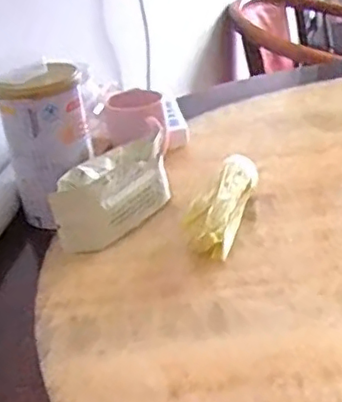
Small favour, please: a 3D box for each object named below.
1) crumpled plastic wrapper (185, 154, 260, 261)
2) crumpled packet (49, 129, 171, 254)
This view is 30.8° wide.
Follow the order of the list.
[{"bbox_3d":[0.060,0.001,0.710,0.051,0.051,0.182,4,29,20],"label":"crumpled plastic wrapper"},{"bbox_3d":[-0.062,-0.009,0.726,0.061,0.082,0.177,8,30,26],"label":"crumpled packet"}]

